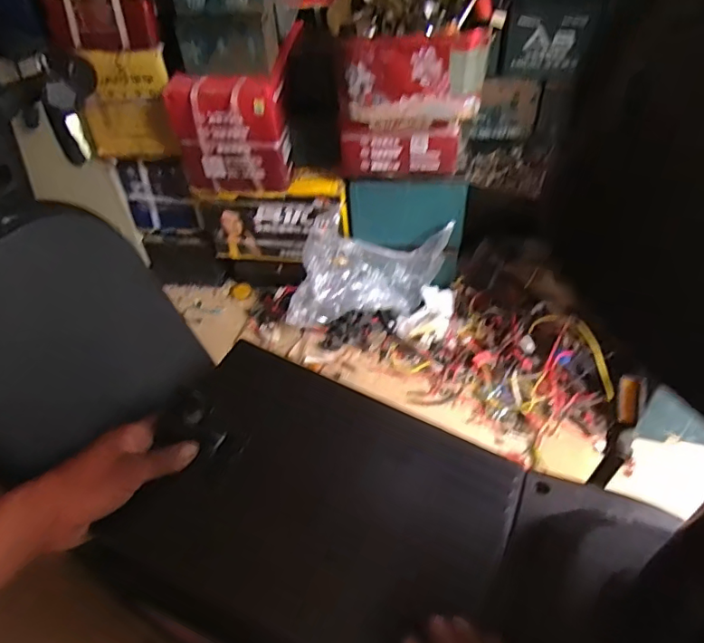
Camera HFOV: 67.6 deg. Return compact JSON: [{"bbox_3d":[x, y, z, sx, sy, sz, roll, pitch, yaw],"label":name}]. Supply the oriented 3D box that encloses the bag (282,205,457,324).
[{"bbox_3d":[0.026,-0.092,1.070,0.315,0.196,0.131,3,44,8],"label":"bag"}]

